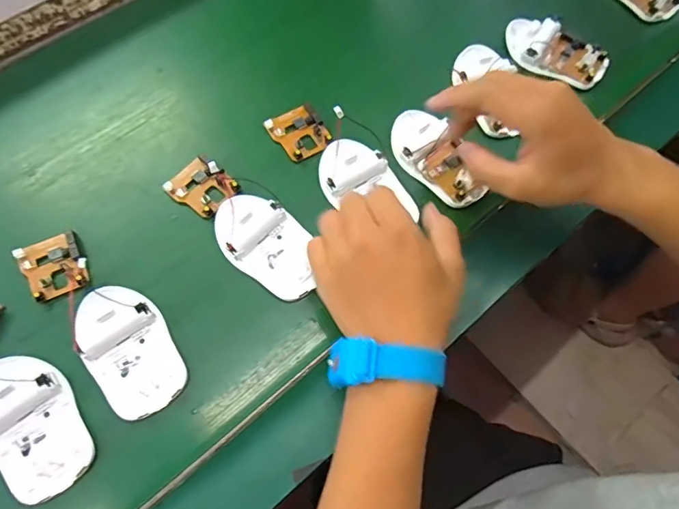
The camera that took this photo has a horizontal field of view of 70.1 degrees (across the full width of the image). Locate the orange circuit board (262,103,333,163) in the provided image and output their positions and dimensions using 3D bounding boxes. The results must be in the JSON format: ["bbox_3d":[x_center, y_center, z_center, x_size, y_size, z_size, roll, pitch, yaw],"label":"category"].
[{"bbox_3d":[-0.034,-0.107,0.423,0.045,0.006,0.050,-29,70,-13],"label":"orange circuit board"}]

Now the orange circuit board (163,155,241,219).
[{"bbox_3d":[-0.113,-0.055,0.401,0.049,0.010,0.045,40,71,15],"label":"orange circuit board"}]

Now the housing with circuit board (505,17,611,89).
[{"bbox_3d":[0.208,-0.198,0.462,0.099,0.023,0.052,26,68,10],"label":"housing with circuit board"}]

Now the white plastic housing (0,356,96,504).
[{"bbox_3d":[-0.204,0.112,0.316,0.055,0.021,0.092,-35,71,-15],"label":"white plastic housing"}]

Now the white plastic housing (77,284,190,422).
[{"bbox_3d":[-0.149,0.066,0.340,0.056,0.017,0.093,-28,70,-13],"label":"white plastic housing"}]

